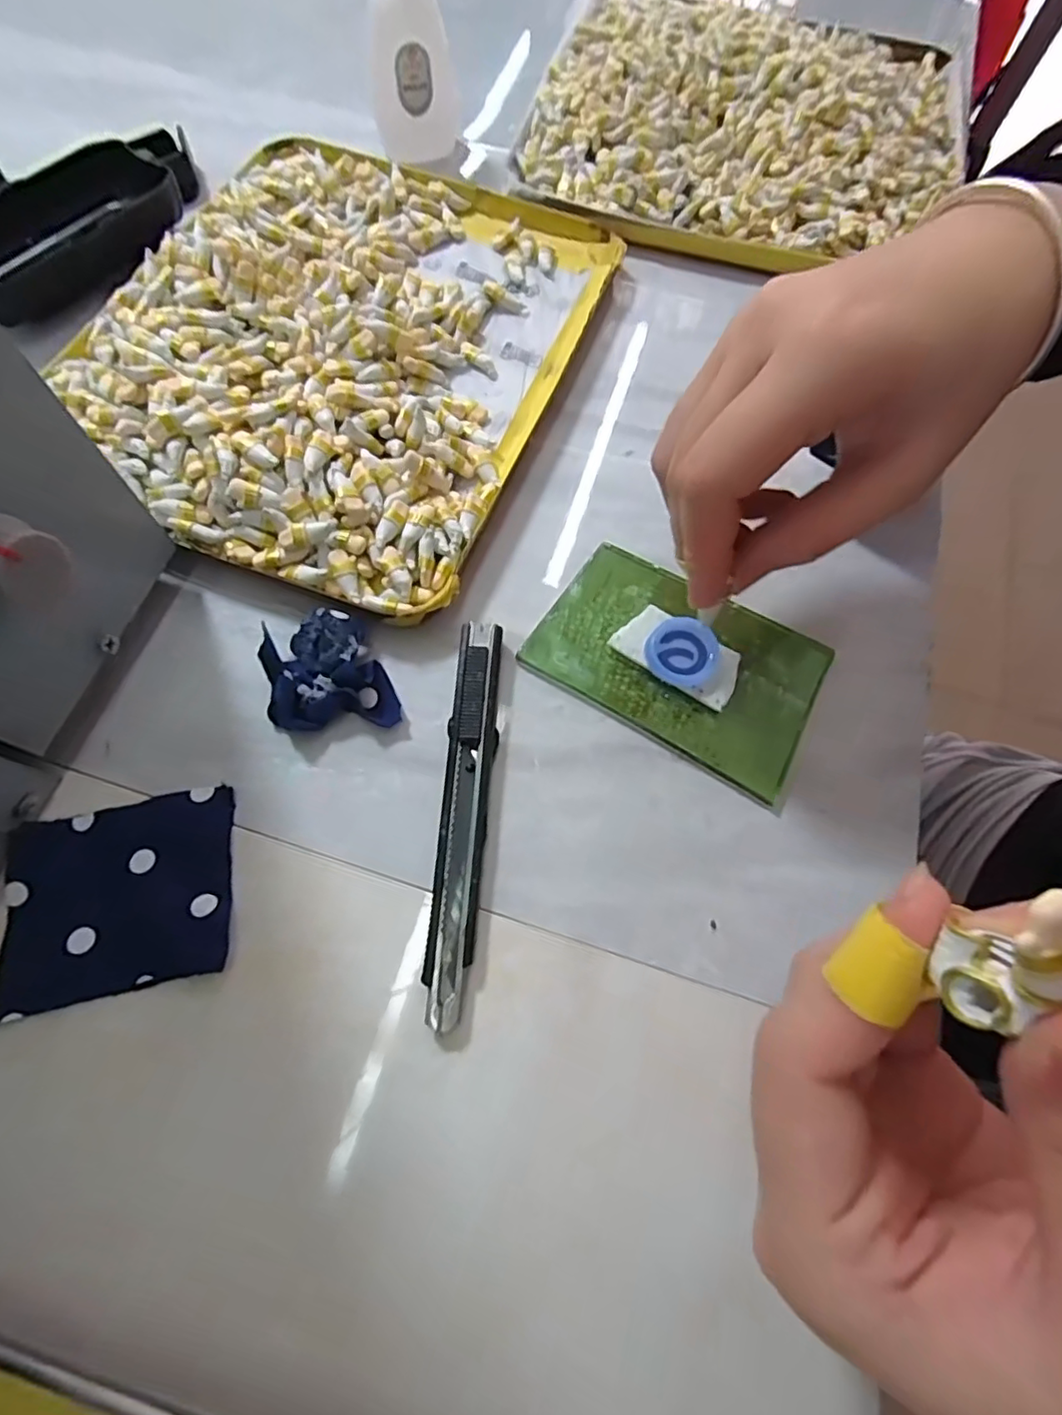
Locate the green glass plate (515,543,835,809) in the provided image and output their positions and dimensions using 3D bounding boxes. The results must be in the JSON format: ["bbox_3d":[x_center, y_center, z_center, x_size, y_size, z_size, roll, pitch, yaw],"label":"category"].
[{"bbox_3d":[0.057,-0.018,0.231,0.103,0.007,0.067,32,71,9],"label":"green glass plate"}]

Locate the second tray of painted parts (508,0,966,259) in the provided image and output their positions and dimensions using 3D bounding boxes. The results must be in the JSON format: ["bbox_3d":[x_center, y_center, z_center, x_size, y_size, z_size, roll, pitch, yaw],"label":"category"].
[{"bbox_3d":[0.122,-0.338,0.344,0.232,0.033,0.219,14,69,2],"label":"second tray of painted parts"}]

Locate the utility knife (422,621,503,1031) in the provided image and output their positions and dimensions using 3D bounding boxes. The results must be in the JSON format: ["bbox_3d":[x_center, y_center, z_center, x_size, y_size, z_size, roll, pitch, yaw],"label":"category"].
[{"bbox_3d":[-0.022,0.033,0.205,0.015,0.011,0.132,4,69,-1],"label":"utility knife"}]

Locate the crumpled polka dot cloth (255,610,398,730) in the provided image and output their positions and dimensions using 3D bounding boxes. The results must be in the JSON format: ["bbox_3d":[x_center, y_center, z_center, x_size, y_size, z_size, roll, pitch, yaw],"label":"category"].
[{"bbox_3d":[-0.072,-0.012,0.217,0.043,0.016,0.041,-10,70,-7],"label":"crumpled polka dot cloth"}]

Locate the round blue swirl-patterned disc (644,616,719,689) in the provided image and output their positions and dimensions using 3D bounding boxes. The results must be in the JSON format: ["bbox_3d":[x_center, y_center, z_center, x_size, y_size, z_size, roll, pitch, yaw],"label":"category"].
[{"bbox_3d":[0.056,-0.021,0.228,0.026,0.004,0.027,1,69,-3],"label":"round blue swirl-patterned disc"}]

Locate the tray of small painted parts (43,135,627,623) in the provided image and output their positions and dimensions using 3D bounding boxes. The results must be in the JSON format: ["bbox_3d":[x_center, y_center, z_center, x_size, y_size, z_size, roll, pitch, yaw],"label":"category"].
[{"bbox_3d":[-0.086,-0.166,0.268,0.192,0.028,0.241,20,69,5],"label":"tray of small painted parts"}]

